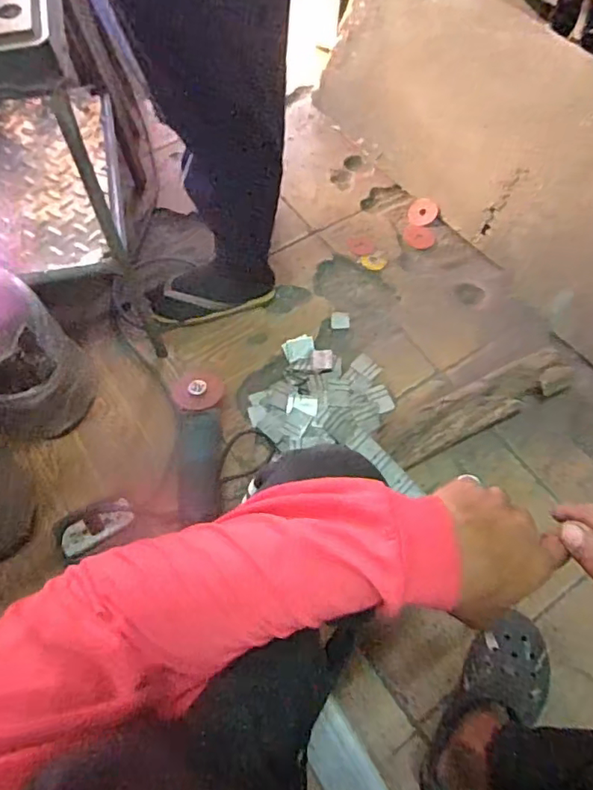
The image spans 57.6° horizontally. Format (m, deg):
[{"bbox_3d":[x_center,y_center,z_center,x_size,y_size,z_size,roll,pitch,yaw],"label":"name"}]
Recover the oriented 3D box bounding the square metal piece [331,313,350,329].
[{"bbox_3d":[0.087,-0.146,1.057,0.036,0.005,0.039,2,64,-2],"label":"square metal piece"}]

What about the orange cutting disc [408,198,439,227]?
[{"bbox_3d":[0.279,-0.404,1.189,0.061,0.006,0.070,12,80,13],"label":"orange cutting disc"}]

